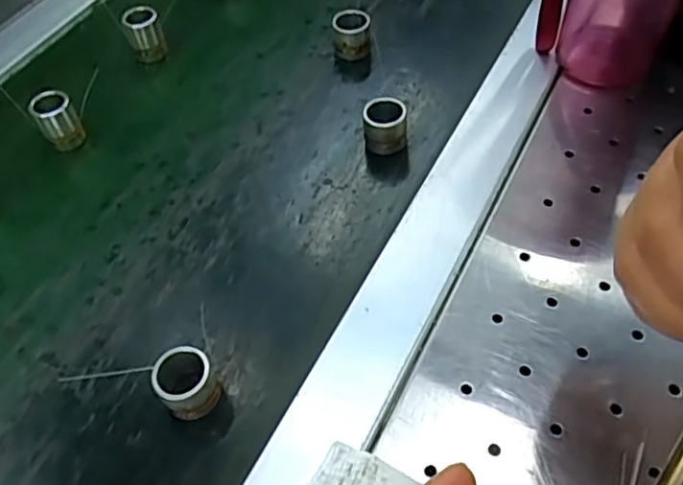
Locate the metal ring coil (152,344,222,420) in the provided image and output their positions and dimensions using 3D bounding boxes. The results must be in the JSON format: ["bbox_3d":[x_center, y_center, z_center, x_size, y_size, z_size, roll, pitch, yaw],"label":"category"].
[{"bbox_3d":[-0.066,0.062,0.277,0.024,0.023,0.028,-36,58,-20],"label":"metal ring coil"}]

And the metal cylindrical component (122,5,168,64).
[{"bbox_3d":[-0.133,-0.140,0.436,0.021,0.038,0.019,-23,54,-12],"label":"metal cylindrical component"}]

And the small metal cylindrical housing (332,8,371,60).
[{"bbox_3d":[0.007,-0.135,0.418,0.024,0.030,0.018,-3,53,4],"label":"small metal cylindrical housing"}]

